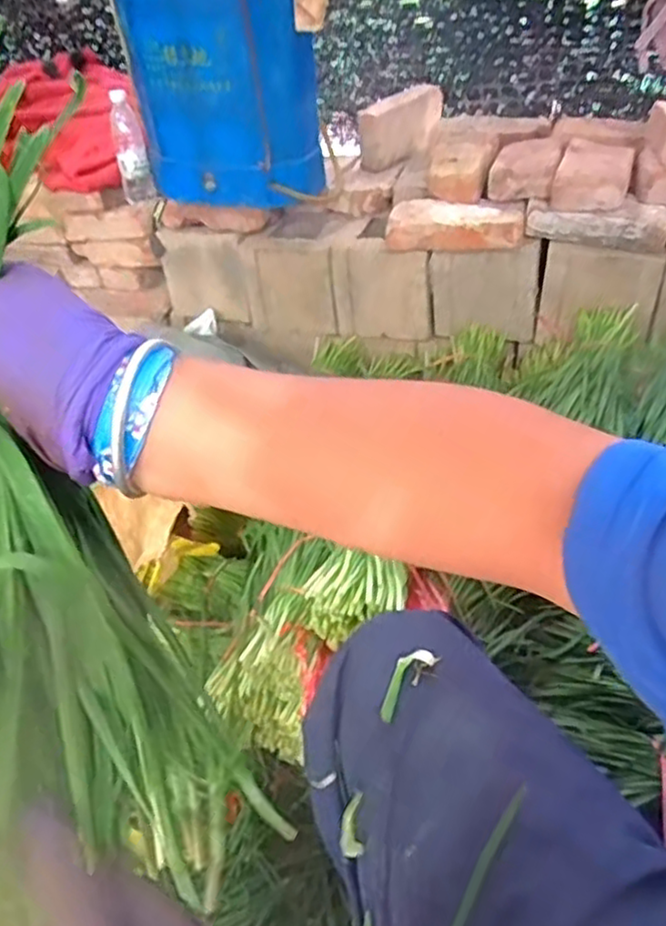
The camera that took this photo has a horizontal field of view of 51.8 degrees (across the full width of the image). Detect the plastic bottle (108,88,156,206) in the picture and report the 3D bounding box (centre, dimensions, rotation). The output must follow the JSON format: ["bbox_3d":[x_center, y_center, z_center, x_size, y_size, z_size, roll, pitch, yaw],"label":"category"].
[{"bbox_3d":[-0.436,-0.678,1.479,0.067,0.228,0.056,-12,13,-5],"label":"plastic bottle"}]

